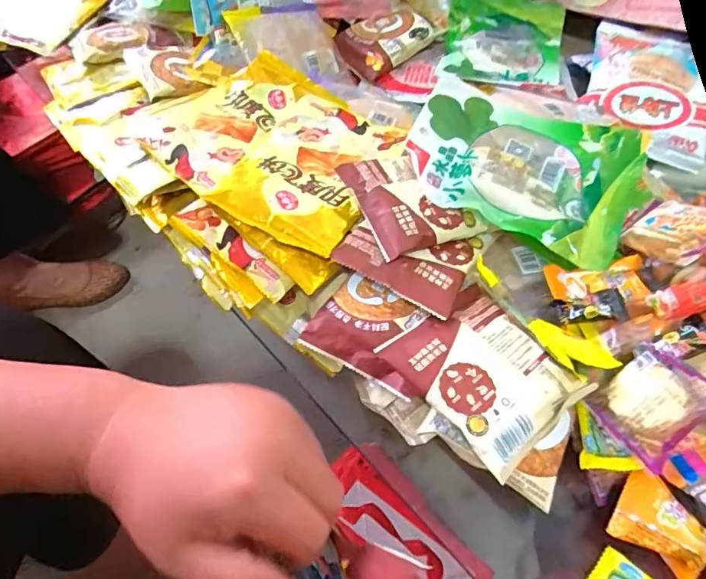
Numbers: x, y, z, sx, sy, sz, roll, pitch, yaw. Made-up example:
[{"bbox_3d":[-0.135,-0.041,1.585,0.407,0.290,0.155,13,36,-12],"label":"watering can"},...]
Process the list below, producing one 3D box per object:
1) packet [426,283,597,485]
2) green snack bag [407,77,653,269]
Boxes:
[{"bbox_3d":[0.084,0.050,0.304,0.084,0.015,0.094,-37,65,-19],"label":"packet"},{"bbox_3d":[0.130,-0.096,0.370,0.169,0.031,0.130,23,62,15],"label":"green snack bag"}]

